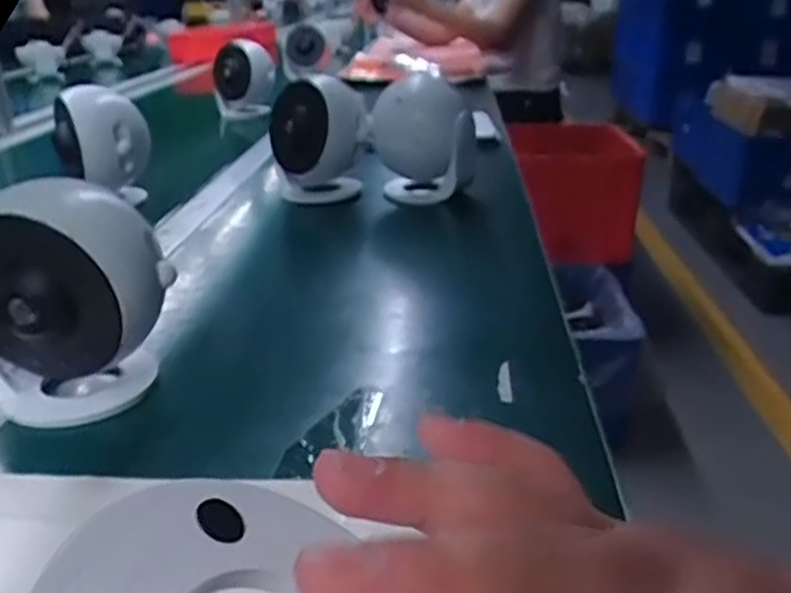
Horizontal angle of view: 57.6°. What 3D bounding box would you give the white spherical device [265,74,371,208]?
[{"bbox_3d":[-0.084,-0.170,0.795,0.102,0.131,0.083,-4,22,-9],"label":"white spherical device"}]

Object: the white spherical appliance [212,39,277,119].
[{"bbox_3d":[-0.271,-0.393,1.279,0.104,0.113,0.104,-6,22,-14],"label":"white spherical appliance"}]

